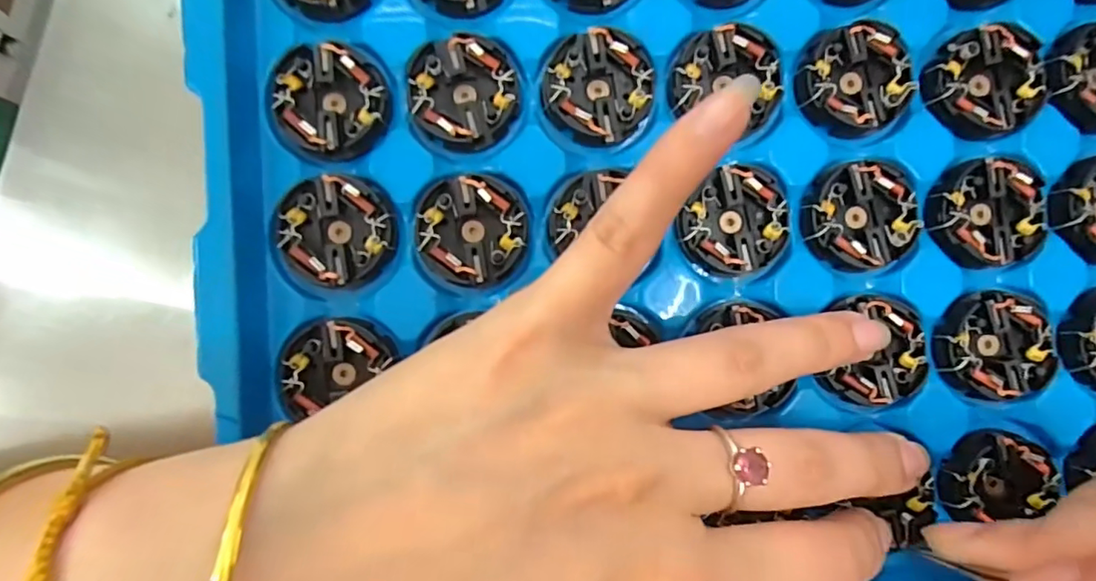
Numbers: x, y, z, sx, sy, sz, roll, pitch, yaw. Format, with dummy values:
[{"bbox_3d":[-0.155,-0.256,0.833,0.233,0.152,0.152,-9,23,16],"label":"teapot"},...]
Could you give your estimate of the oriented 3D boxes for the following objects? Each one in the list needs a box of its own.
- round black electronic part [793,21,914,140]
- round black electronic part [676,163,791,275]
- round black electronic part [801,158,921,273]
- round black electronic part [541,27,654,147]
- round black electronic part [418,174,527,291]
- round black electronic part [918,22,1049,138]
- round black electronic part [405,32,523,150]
[{"bbox_3d":[0.091,-0.062,0.155,0.032,0.005,0.030,0,89,-3],"label":"round black electronic part"},{"bbox_3d":[0.055,-0.020,0.154,0.030,0.007,0.031,6,89,-3],"label":"round black electronic part"},{"bbox_3d":[0.092,-0.022,0.154,0.032,0.005,0.031,0,89,-3],"label":"round black electronic part"},{"bbox_3d":[0.014,-0.058,0.152,0.031,0.005,0.032,0,89,-3],"label":"round black electronic part"},{"bbox_3d":[-0.022,-0.017,0.151,0.031,0.005,0.030,0,89,-3],"label":"round black electronic part"},{"bbox_3d":[0.130,-0.061,0.155,0.032,0.004,0.032,0,91,-1],"label":"round black electronic part"},{"bbox_3d":[-0.025,-0.057,0.151,0.031,0.005,0.030,0,89,-3],"label":"round black electronic part"}]

